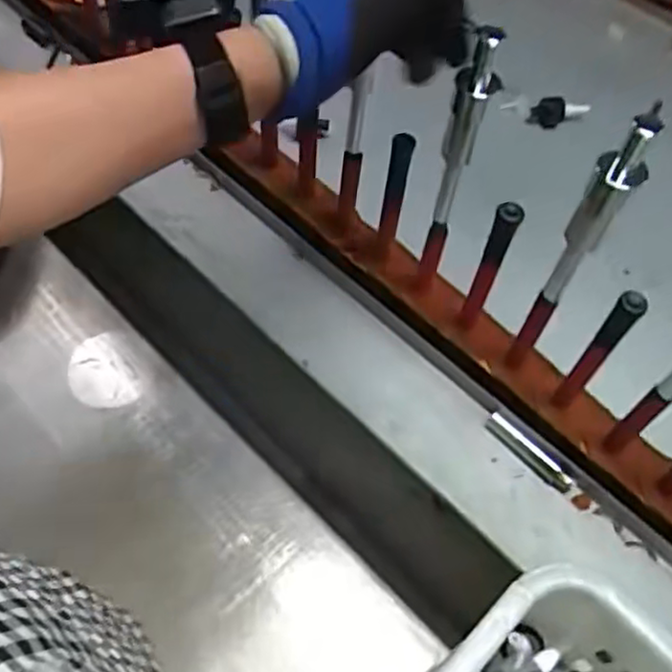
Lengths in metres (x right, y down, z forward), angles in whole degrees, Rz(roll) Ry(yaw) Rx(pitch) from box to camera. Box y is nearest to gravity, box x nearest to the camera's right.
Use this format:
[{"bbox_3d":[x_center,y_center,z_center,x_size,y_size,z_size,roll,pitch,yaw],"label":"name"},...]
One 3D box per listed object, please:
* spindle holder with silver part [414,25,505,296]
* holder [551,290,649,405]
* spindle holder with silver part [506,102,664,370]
[{"bbox_3d":[0.088,-0.113,0.517,0.029,0.252,0.030,17,63,10],"label":"spindle holder with silver part"},{"bbox_3d":[0.194,0.016,0.511,0.018,0.145,0.025,35,68,19],"label":"holder"},{"bbox_3d":[0.165,-0.048,0.482,0.027,0.259,0.039,26,65,15],"label":"spindle holder with silver part"}]

